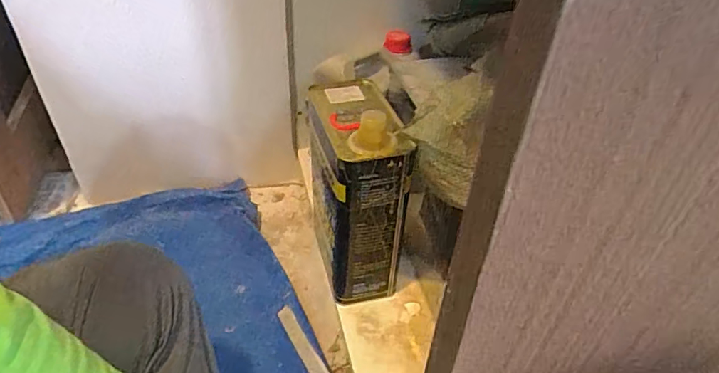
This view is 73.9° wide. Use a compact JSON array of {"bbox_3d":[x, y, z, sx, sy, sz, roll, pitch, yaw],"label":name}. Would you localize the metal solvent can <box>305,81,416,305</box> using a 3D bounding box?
[{"bbox_3d":[-0.010,0.007,0.628,0.097,0.244,0.168,-6,40,-11],"label":"metal solvent can"}]

